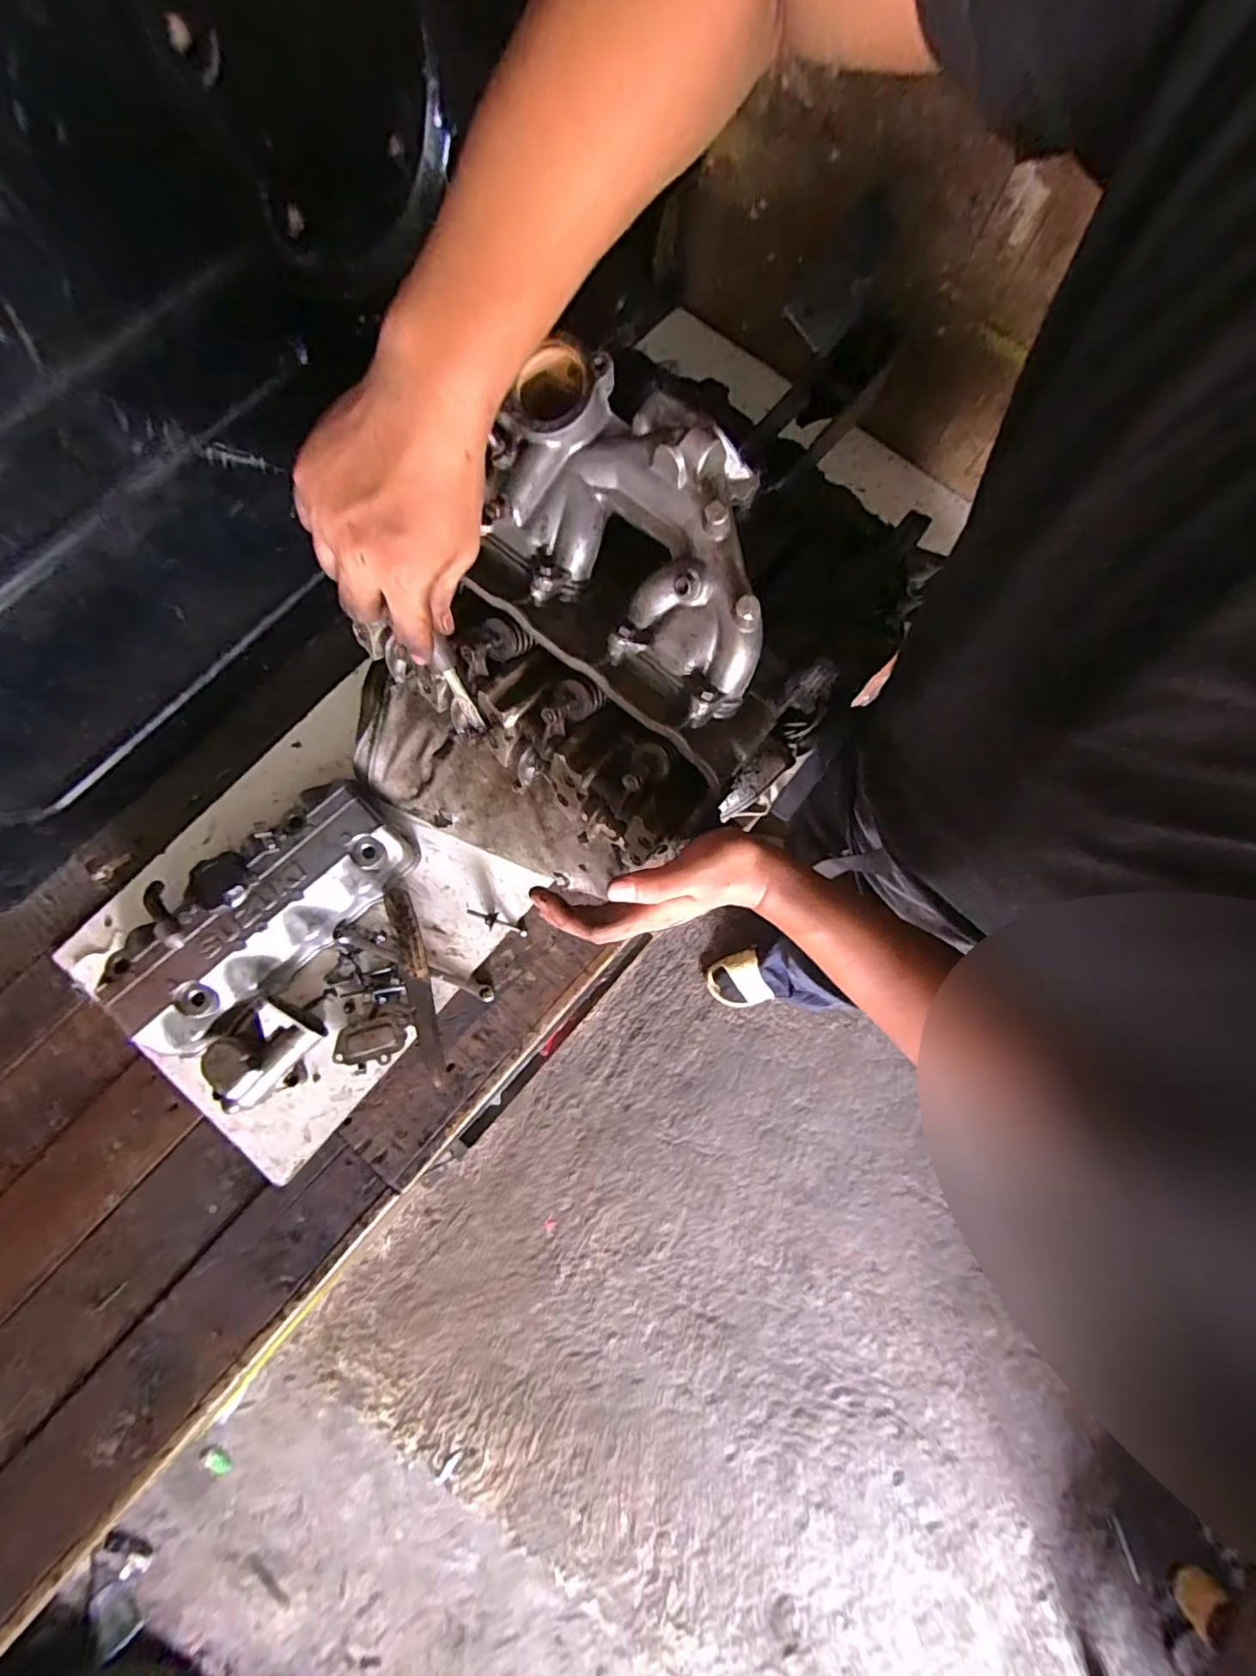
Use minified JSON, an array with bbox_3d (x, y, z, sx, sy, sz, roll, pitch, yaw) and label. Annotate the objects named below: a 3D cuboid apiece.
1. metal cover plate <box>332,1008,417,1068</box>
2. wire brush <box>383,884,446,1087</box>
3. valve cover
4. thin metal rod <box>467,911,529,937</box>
[{"bbox_3d":[-0.269,0.216,0.622,0.091,0.023,0.048,-16,76,-4],"label":"metal cover plate"},{"bbox_3d":[-0.226,0.154,0.628,0.028,0.041,0.211,-15,76,-4],"label":"wire brush"},{"bbox_3d":[-0.397,0.067,0.625,0.315,0.082,0.164,-43,80,-10],"label":"valve cover"},{"bbox_3d":[-0.148,0.096,0.654,0.070,0.026,0.017,23,76,-9],"label":"thin metal rod"}]

